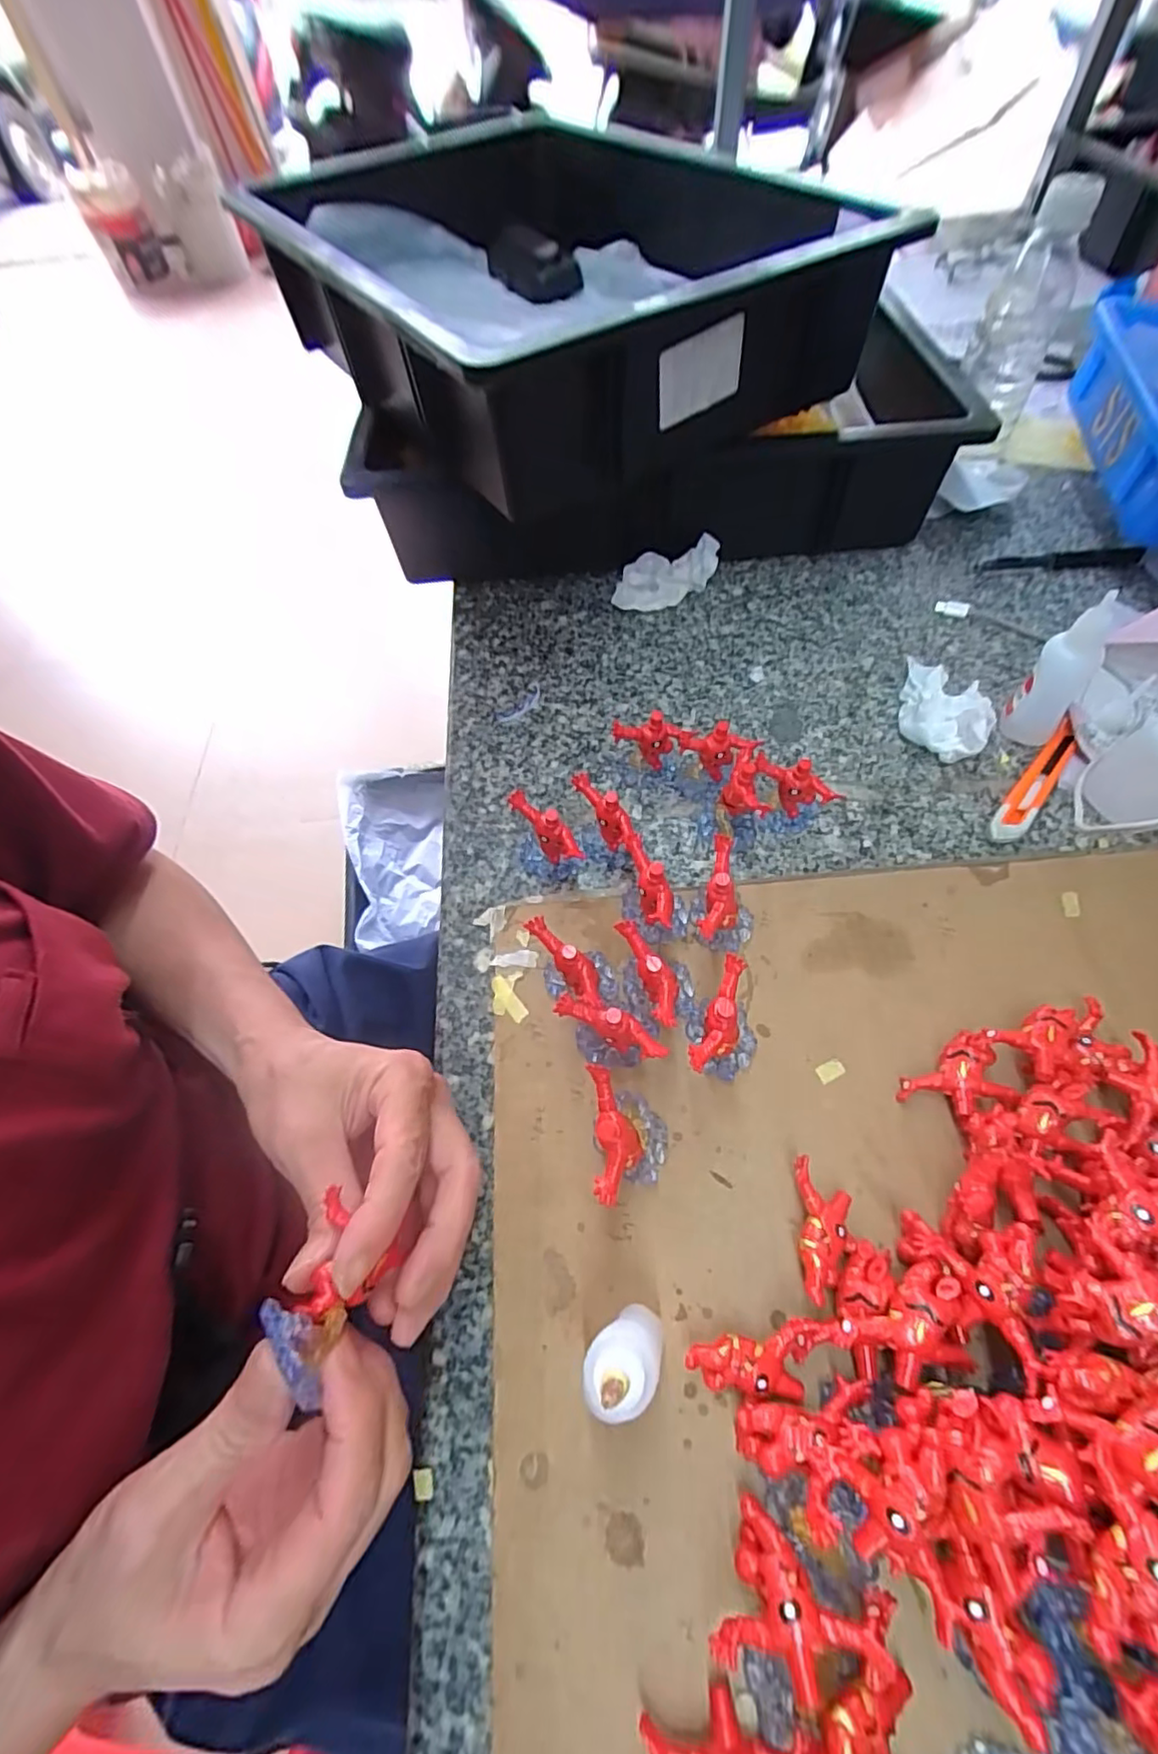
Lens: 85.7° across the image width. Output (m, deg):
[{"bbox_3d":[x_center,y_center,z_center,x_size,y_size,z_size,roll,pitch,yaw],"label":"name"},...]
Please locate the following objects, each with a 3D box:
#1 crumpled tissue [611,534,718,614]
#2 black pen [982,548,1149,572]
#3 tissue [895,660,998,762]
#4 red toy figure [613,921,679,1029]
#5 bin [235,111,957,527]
[{"bbox_3d":[0.068,-0.231,0.480,0.083,0.034,0.035,-40,63,-19],"label":"crumpled tissue"},{"bbox_3d":[0.371,-0.242,0.480,0.113,0.011,0.015,1,58,6],"label":"black pen"},{"bbox_3d":[0.232,-0.109,0.396,0.059,0.029,0.069,27,64,20],"label":"tissue"},{"bbox_3d":[0.033,0.042,0.281,0.014,0.009,0.050,-23,75,-9],"label":"red toy figure"},{"bbox_3d":[-0.037,-0.435,0.464,0.297,0.104,0.456,-30,60,-14],"label":"bin"}]

